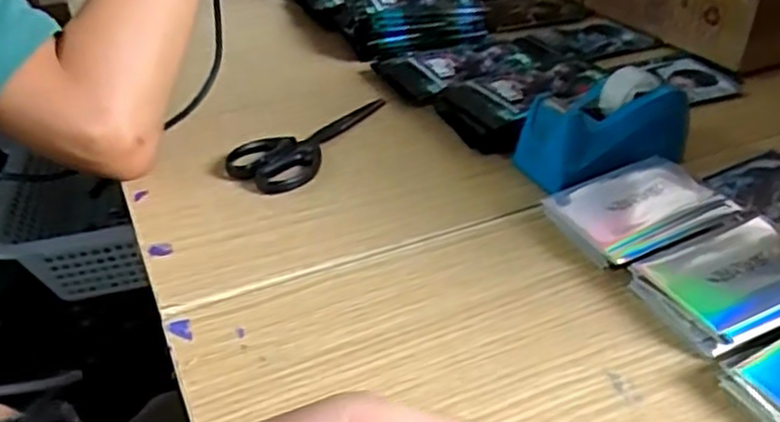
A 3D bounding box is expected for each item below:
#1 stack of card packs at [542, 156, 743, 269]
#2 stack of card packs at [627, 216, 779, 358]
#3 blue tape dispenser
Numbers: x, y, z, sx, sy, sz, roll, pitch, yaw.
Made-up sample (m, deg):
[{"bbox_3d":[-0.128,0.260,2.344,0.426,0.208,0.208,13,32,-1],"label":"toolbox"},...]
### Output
[{"bbox_3d":[0.155,-0.001,0.439,0.100,0.021,0.067,-16,38,-21],"label":"stack of card packs"},{"bbox_3d":[0.186,0.039,0.384,0.093,0.022,0.071,-16,38,-21],"label":"stack of card packs"},{"bbox_3d":[0.141,-0.053,0.478,0.112,0.058,0.059,-14,38,-18],"label":"blue tape dispenser"}]

